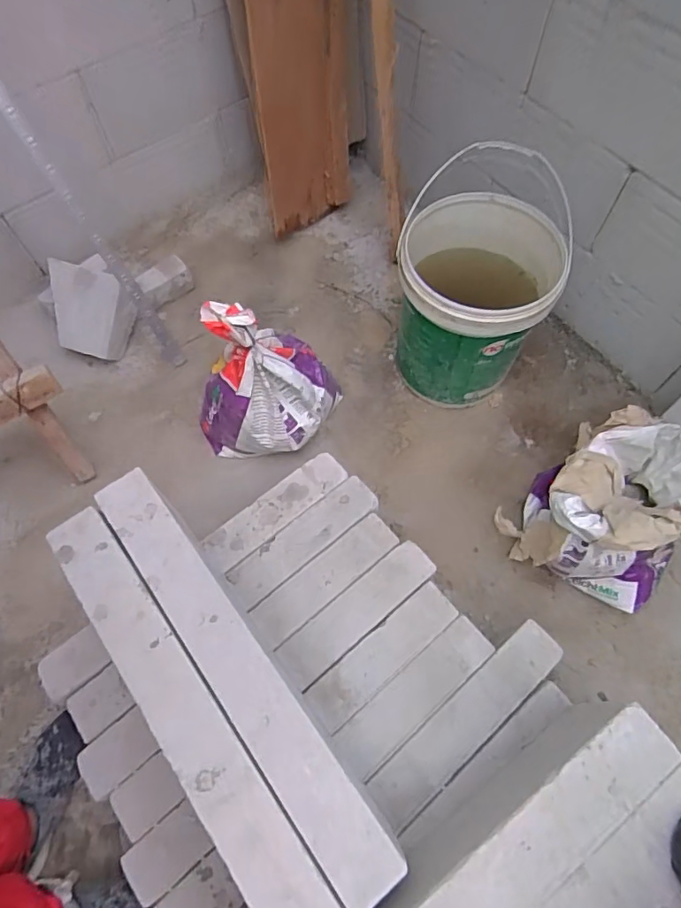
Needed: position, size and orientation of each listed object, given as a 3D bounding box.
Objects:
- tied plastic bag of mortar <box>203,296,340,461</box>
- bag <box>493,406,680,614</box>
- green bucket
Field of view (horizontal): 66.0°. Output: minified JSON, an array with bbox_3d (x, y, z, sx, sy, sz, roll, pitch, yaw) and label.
[{"bbox_3d":[-0.159,-0.164,1.063,0.277,0.392,0.228,9,65,5],"label":"tied plastic bag of mortar"},{"bbox_3d":[0.505,0.086,1.010,0.313,0.248,0.317,20,66,10],"label":"bag"},{"bbox_3d":[0.267,-0.330,1.091,0.298,0.413,0.300,0,64,0],"label":"green bucket"}]

